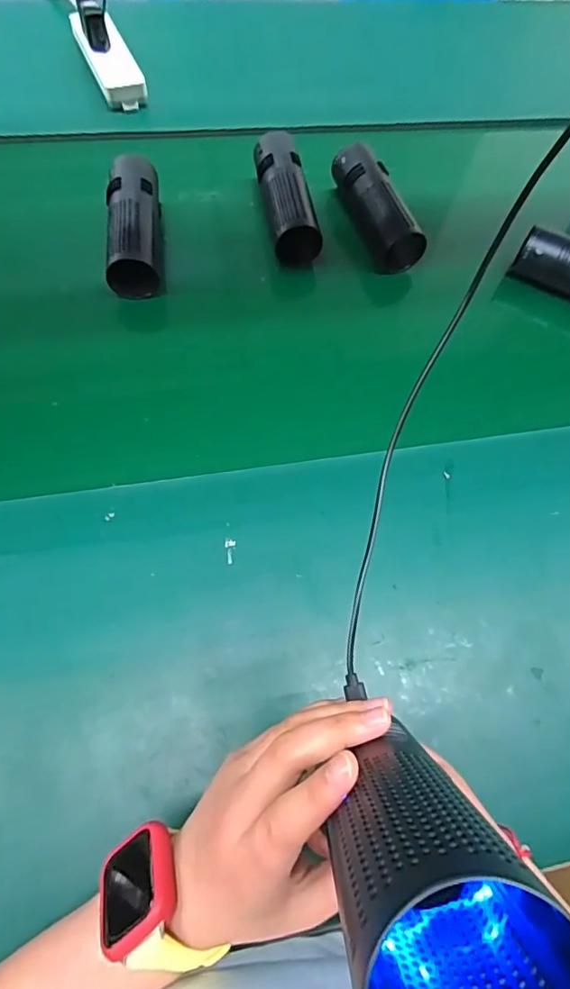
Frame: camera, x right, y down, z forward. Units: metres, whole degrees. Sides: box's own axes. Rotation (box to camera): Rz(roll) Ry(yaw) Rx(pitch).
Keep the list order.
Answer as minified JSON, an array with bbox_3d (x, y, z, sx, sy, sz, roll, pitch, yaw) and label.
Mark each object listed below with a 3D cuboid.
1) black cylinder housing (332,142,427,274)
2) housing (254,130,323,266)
[{"bbox_3d":[0.109,-0.347,0.608,0.053,0.061,0.176,-14,66,-13],"label":"black cylinder housing"},{"bbox_3d":[0.004,-0.355,0.600,0.071,0.055,0.173,-4,64,-8],"label":"housing"}]

